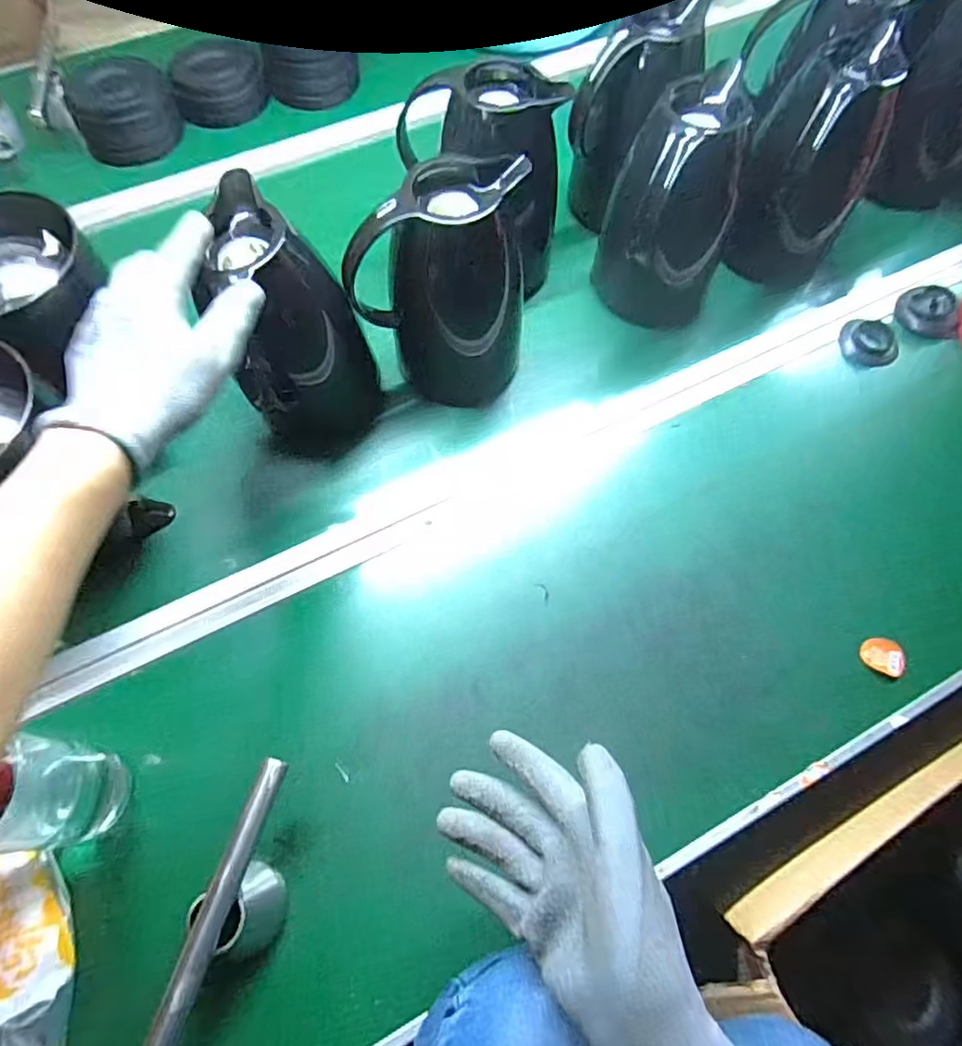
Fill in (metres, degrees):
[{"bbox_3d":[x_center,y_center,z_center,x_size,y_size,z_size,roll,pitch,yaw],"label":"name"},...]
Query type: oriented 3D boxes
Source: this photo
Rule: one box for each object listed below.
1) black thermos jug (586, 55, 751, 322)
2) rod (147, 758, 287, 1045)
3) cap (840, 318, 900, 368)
[{"bbox_3d":[0.182,-0.299,0.588,0.116,0.201,0.112,-13,66,-5],"label":"black thermos jug"},{"bbox_3d":[-0.172,0.254,0.379,0.016,0.012,0.199,15,66,7],"label":"rod"},{"bbox_3d":[0.417,-0.191,0.642,0.053,0.015,0.058,0,65,0],"label":"cap"}]

